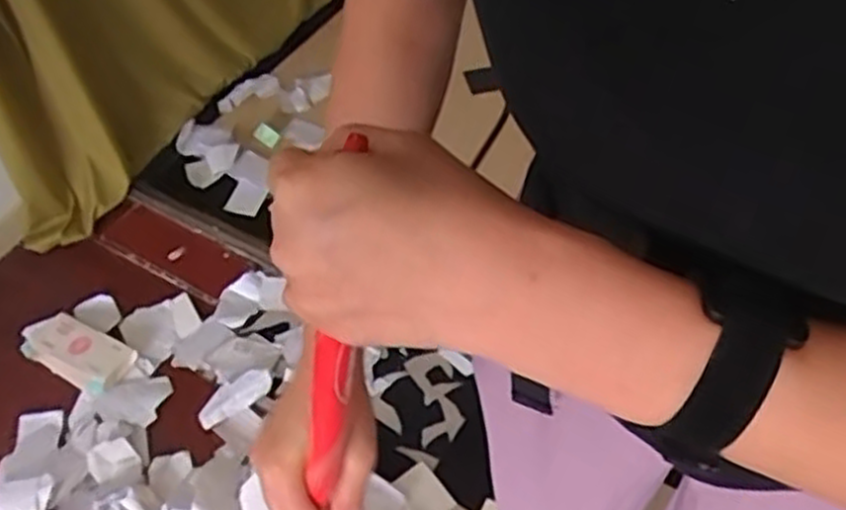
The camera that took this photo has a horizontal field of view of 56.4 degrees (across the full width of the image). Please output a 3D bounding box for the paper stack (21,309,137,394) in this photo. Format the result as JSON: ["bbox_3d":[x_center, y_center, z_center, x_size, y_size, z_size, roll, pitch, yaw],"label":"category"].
[{"bbox_3d":[-0.695,0.187,1.566,0.259,0.037,0.116,21,55,20],"label":"paper stack"}]

